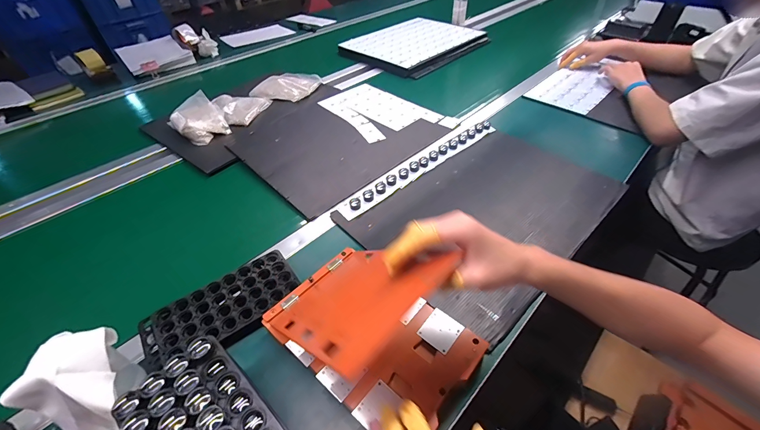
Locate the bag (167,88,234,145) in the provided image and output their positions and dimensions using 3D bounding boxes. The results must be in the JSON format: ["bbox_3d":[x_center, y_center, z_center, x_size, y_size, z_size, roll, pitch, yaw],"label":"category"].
[{"bbox_3d":[-0.479,-0.253,0.849,0.164,0.054,0.117,33,56,30],"label":"bag"}]

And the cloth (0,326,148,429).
[{"bbox_3d":[-0.321,0.189,0.357,0.095,0.107,0.111,7,46,9],"label":"cloth"}]

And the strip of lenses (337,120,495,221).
[{"bbox_3d":[0.098,-0.113,0.716,0.448,0.019,0.039,-33,86,-25],"label":"strip of lenses"}]

